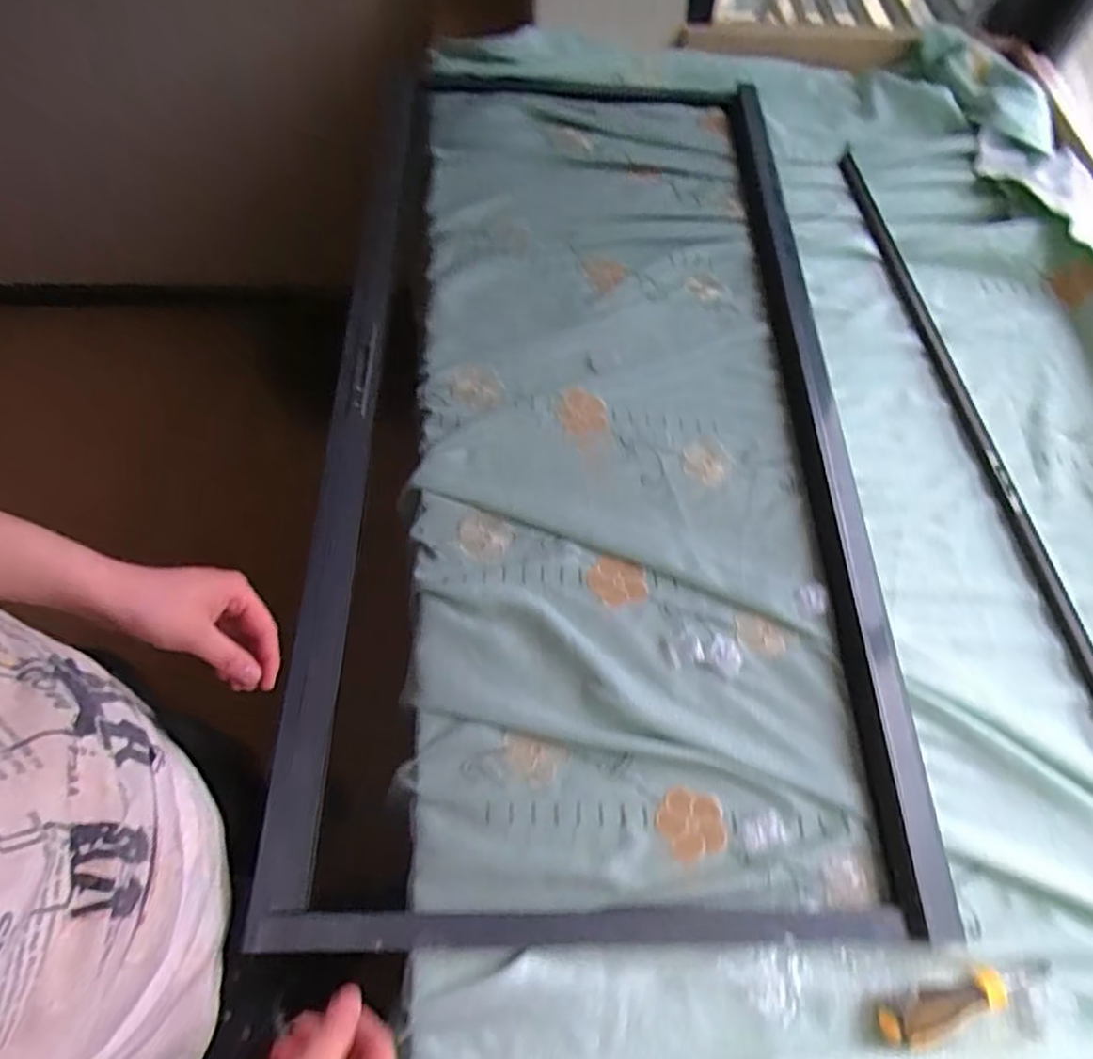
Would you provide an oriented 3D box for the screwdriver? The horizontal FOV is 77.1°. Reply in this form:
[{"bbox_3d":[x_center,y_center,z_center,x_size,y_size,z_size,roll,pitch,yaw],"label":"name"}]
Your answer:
[{"bbox_3d":[0.339,0.378,0.553,0.158,0.028,0.031,-12,65,-9],"label":"screwdriver"}]

